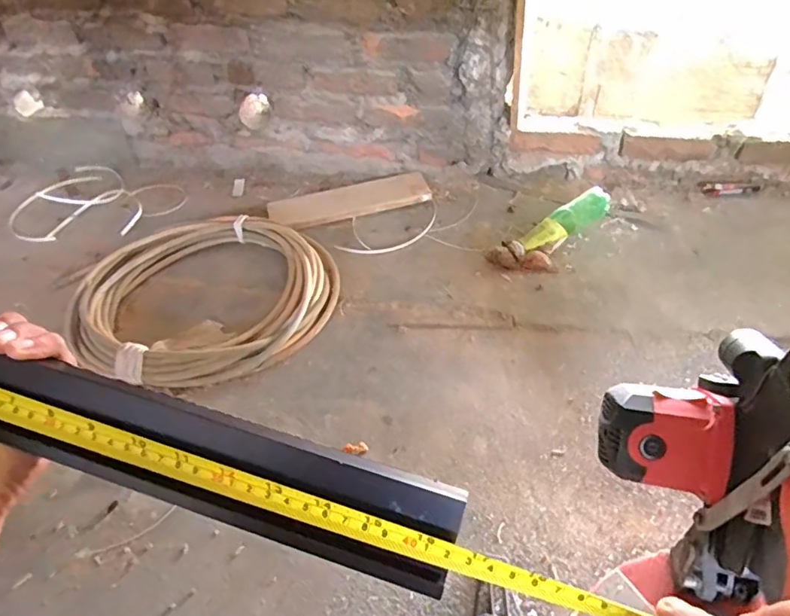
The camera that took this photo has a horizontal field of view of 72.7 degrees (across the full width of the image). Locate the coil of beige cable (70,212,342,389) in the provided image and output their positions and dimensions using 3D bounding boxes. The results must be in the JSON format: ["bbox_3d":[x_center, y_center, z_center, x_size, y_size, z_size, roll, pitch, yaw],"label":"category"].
[{"bbox_3d":[-0.354,-0.024,0.989,0.443,0.071,0.421,-3,45,3],"label":"coil of beige cable"}]

